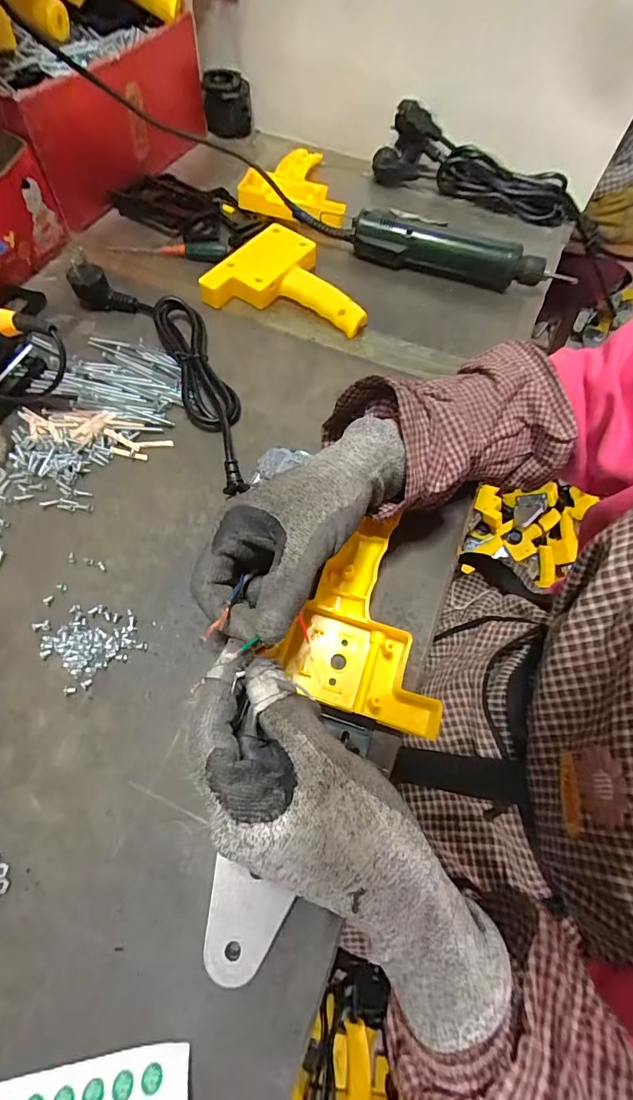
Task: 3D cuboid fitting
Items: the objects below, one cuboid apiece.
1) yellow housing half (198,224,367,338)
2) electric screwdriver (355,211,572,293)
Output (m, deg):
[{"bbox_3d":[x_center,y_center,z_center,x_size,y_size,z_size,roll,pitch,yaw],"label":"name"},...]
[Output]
[{"bbox_3d":[-0.022,-0.286,0.456,0.164,0.033,0.107,19,64,6],"label":"yellow housing half"},{"bbox_3d":[0.158,-0.330,0.486,0.235,0.045,0.035,14,64,3],"label":"electric screwdriver"}]

